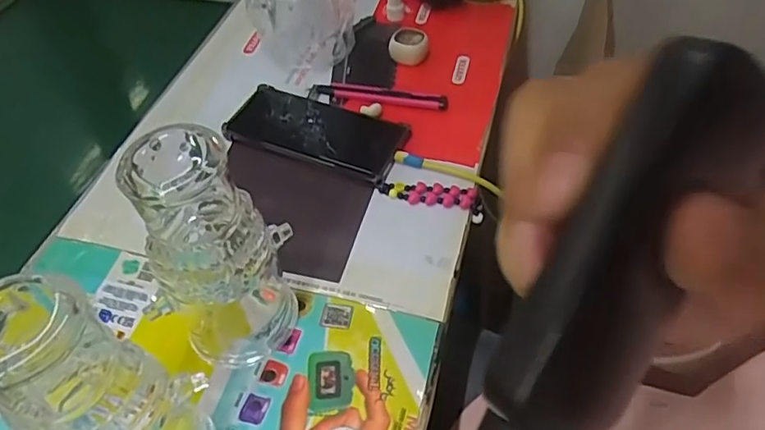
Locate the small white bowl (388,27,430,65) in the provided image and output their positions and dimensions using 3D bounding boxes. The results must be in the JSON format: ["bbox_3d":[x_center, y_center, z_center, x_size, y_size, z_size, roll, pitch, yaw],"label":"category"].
[{"bbox_3d":[0.028,-0.182,0.613,0.037,0.024,0.034,12,51,12],"label":"small white bowl"}]

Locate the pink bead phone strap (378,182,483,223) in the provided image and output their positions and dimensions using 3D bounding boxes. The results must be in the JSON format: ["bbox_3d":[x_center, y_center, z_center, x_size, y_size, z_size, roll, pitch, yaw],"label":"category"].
[{"bbox_3d":[0.042,-0.019,0.494,0.088,0.007,0.021,9,51,10],"label":"pink bead phone strap"}]

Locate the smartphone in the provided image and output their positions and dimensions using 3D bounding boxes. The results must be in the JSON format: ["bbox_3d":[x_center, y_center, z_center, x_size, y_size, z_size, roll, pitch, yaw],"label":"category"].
[{"bbox_3d":[-0.061,-0.079,0.545,0.163,0.014,0.078,19,53,17],"label":"smartphone"}]

